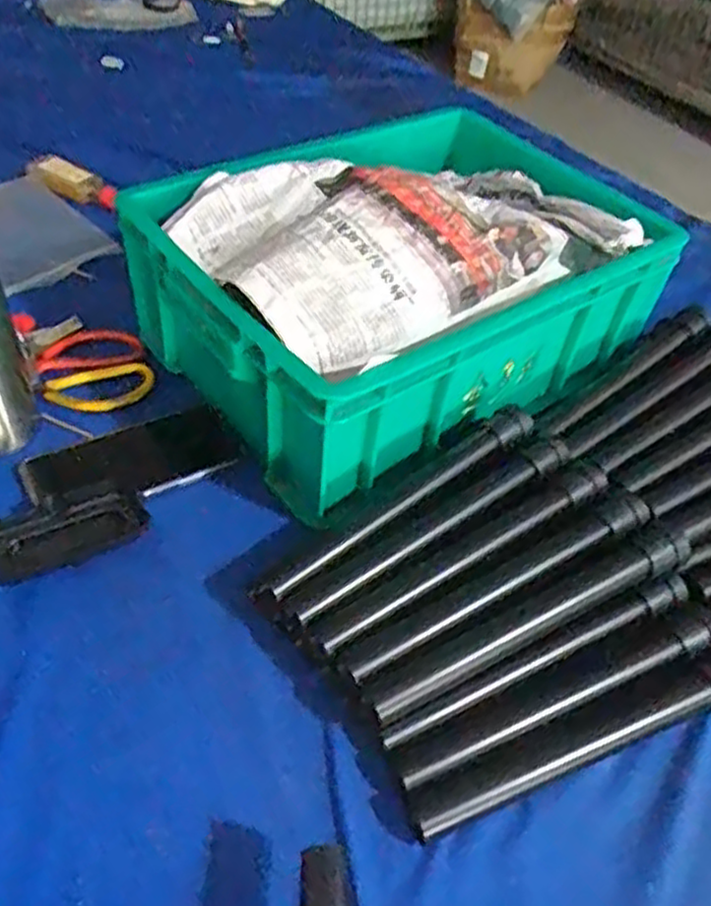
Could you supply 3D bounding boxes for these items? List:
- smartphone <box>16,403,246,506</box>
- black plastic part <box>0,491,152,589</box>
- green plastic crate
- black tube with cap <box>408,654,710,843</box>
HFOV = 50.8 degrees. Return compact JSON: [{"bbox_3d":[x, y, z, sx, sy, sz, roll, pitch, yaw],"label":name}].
[{"bbox_3d":[-0.176,0.003,0.593,0.158,0.008,0.083,-24,51,-28],"label":"smartphone"},{"bbox_3d":[-0.215,0.062,0.539,0.125,0.028,0.047,-12,47,-18],"label":"black plastic part"},{"bbox_3d":[0.051,-0.164,0.685,0.429,0.144,0.302,-26,52,-29],"label":"green plastic crate"},{"bbox_3d":[0.147,0.176,0.463,0.247,0.028,0.029,-13,47,-19],"label":"black tube with cap"}]

